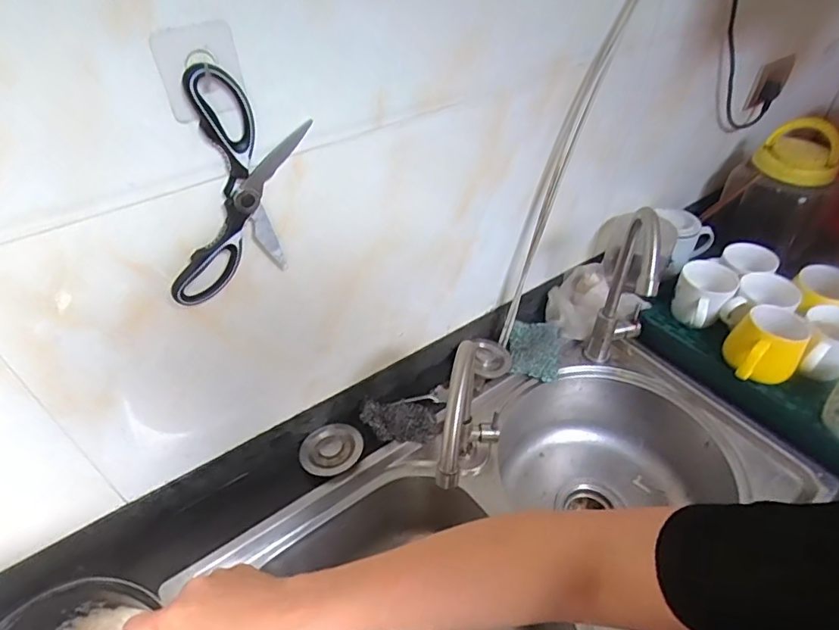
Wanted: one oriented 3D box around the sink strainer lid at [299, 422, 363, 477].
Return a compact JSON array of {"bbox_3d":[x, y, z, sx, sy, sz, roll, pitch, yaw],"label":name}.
[{"bbox_3d":[-0.122,0.182,0.719,0.083,0.008,0.080,-1,43,1],"label":"sink strainer lid"}]

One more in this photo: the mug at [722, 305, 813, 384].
[{"bbox_3d":[0.503,0.049,0.765,0.092,0.088,0.118,34,54,32],"label":"mug"}]

